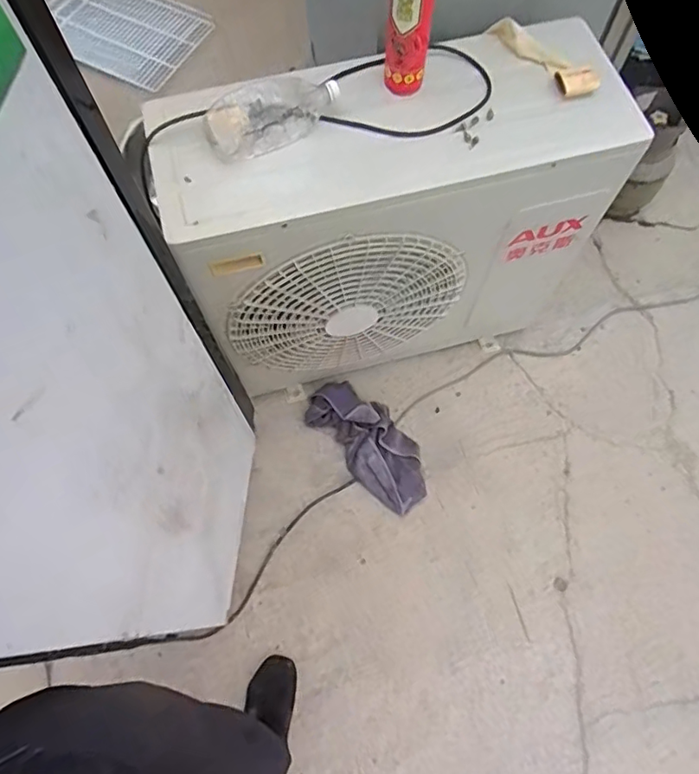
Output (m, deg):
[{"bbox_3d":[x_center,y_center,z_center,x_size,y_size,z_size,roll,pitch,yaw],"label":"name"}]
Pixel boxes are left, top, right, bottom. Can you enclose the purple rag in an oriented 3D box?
[{"bbox_3d":[0.052,0.139,1.363,0.162,0.054,0.361,-38,82,-16],"label":"purple rag"}]

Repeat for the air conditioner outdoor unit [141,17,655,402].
[{"bbox_3d":[0.087,-0.303,1.150,0.775,0.696,0.273,-17,70,-5],"label":"air conditioner outdoor unit"}]

